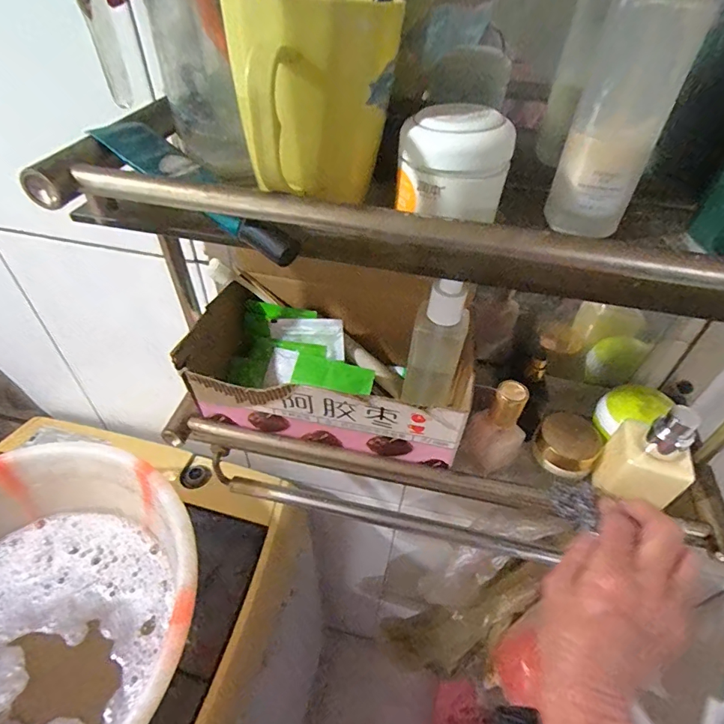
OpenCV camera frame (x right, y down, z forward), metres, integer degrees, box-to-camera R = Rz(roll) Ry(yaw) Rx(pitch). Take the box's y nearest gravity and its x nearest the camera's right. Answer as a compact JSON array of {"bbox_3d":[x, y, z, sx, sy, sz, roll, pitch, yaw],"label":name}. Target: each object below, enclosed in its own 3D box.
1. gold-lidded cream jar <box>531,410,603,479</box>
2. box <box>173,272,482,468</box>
[{"bbox_3d":[0.185,0.075,0.401,0.051,0.032,0.047,1,44,-1],"label":"gold-lidded cream jar"},{"bbox_3d":[-0.026,0.001,0.400,0.229,0.078,0.126,10,45,7],"label":"box"}]

